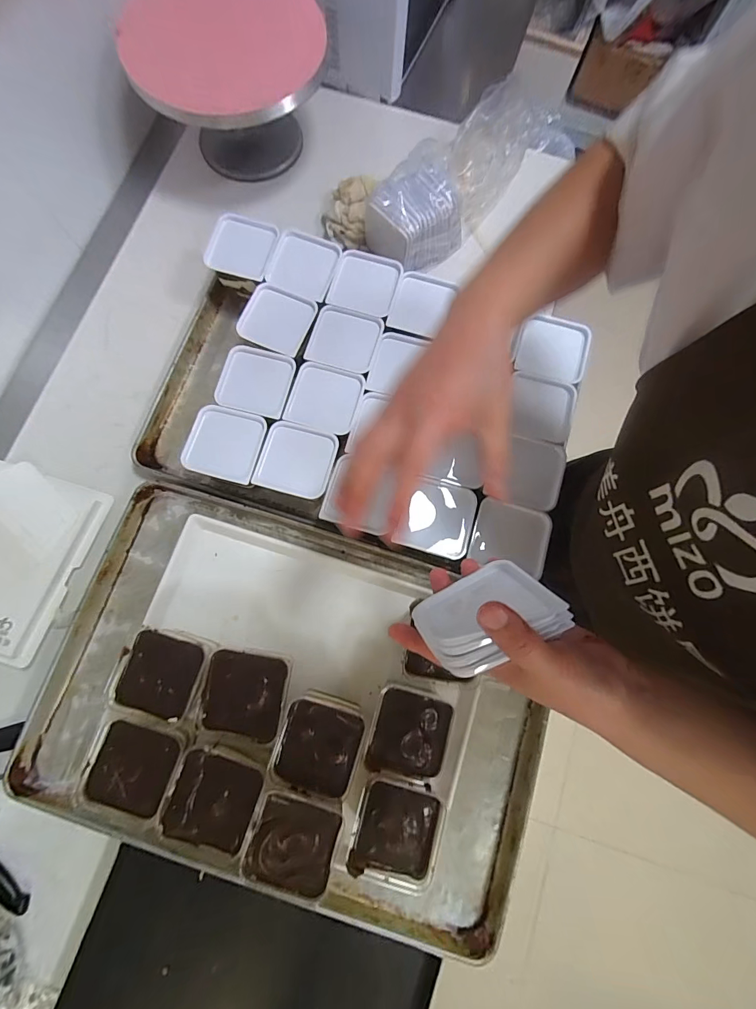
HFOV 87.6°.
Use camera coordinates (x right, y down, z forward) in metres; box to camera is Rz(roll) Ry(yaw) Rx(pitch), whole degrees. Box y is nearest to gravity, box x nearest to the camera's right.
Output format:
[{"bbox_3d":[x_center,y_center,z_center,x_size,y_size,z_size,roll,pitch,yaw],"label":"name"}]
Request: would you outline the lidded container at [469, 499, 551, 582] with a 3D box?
[{"bbox_3d":[0.170,0.042,0.515,0.091,0.035,0.080,17,78,1],"label":"lidded container"}]

